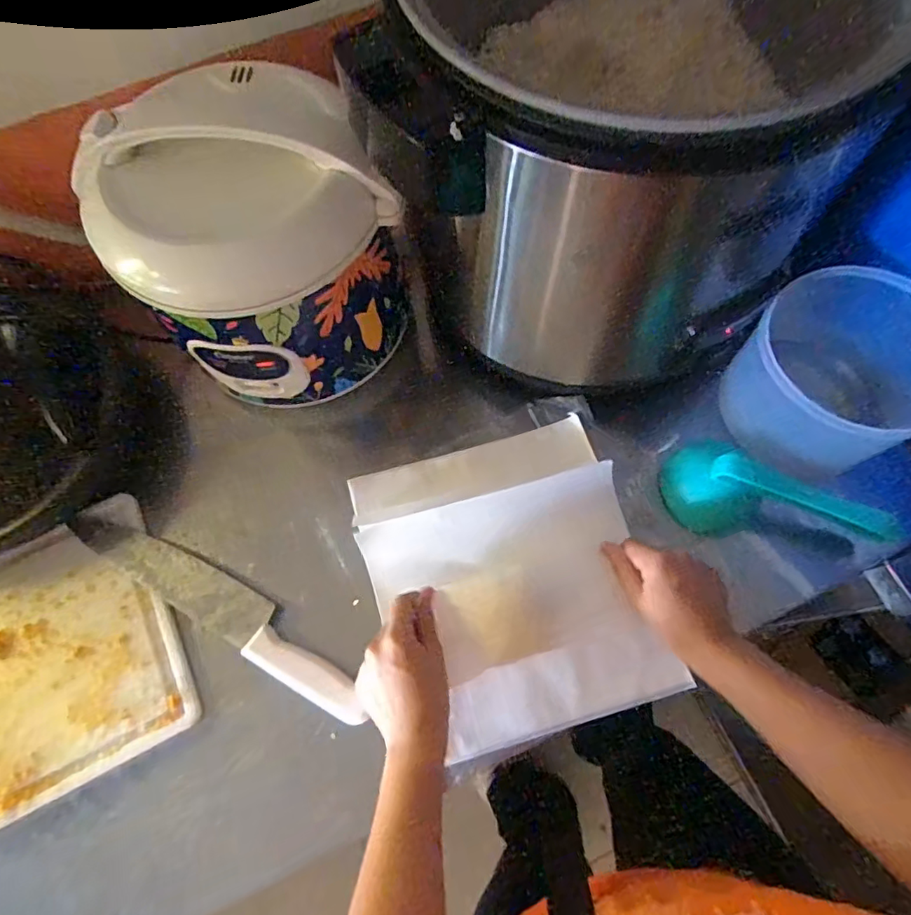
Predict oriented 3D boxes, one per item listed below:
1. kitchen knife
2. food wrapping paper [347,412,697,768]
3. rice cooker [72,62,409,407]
[{"bbox_3d":[-0.229,0.139,0.518,0.341,0.015,0.047,29,72,12],"label":"kitchen knife"},{"bbox_3d":[0.048,0.106,0.504,0.242,0.062,0.274,-17,69,-5],"label":"food wrapping paper"},{"bbox_3d":[-0.174,-0.178,0.501,0.210,0.209,0.203,-32,71,-11],"label":"rice cooker"}]

